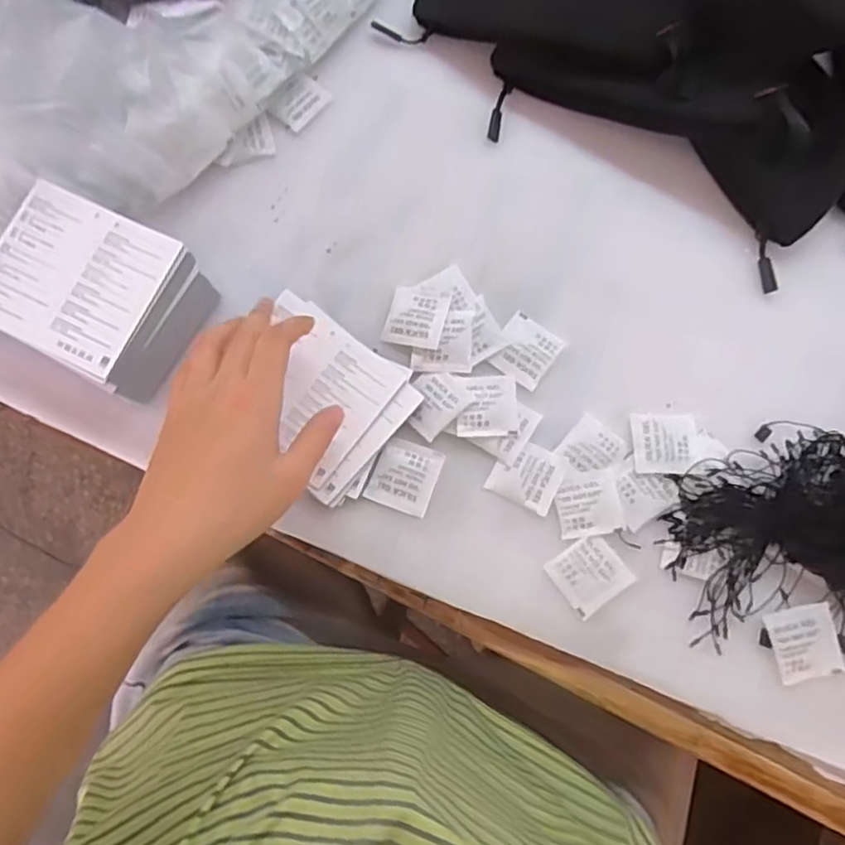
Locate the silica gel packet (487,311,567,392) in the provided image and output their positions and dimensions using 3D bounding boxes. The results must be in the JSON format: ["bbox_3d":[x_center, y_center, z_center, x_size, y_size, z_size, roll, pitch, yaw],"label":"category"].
[{"bbox_3d":[0.067,-0.047,0.431,0.038,0.004,0.042,35,79,8],"label":"silica gel packet"}]

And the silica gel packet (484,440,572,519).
[{"bbox_3d":[0.065,0.032,0.409,0.041,0.004,0.038,25,78,6],"label":"silica gel packet"}]

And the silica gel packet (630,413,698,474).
[{"bbox_3d":[0.154,0.012,0.416,0.041,0.004,0.039,0,76,0],"label":"silica gel packet"}]

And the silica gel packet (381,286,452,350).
[{"bbox_3d":[-0.004,-0.069,0.432,0.037,0.006,0.040,16,77,4],"label":"silica gel packet"}]

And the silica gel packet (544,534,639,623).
[{"bbox_3d":[0.101,0.091,0.397,0.041,0.004,0.039,-36,79,-8],"label":"silica gel packet"}]

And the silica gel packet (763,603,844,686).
[{"bbox_3d":[0.227,0.131,0.390,0.041,0.004,0.040,-10,76,-2],"label":"silica gel packet"}]

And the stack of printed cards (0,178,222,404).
[{"bbox_3d":[-0.196,-0.075,0.407,0.107,0.066,0.091,28,78,7],"label":"stack of printed cards"}]

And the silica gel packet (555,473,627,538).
[{"bbox_3d":[0.102,0.050,0.404,0.041,0.004,0.036,-9,76,-2],"label":"silica gel packet"}]

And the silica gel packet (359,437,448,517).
[{"bbox_3d":[-0.011,0.033,0.409,0.039,0.004,0.042,19,77,5],"label":"silica gel packet"}]

